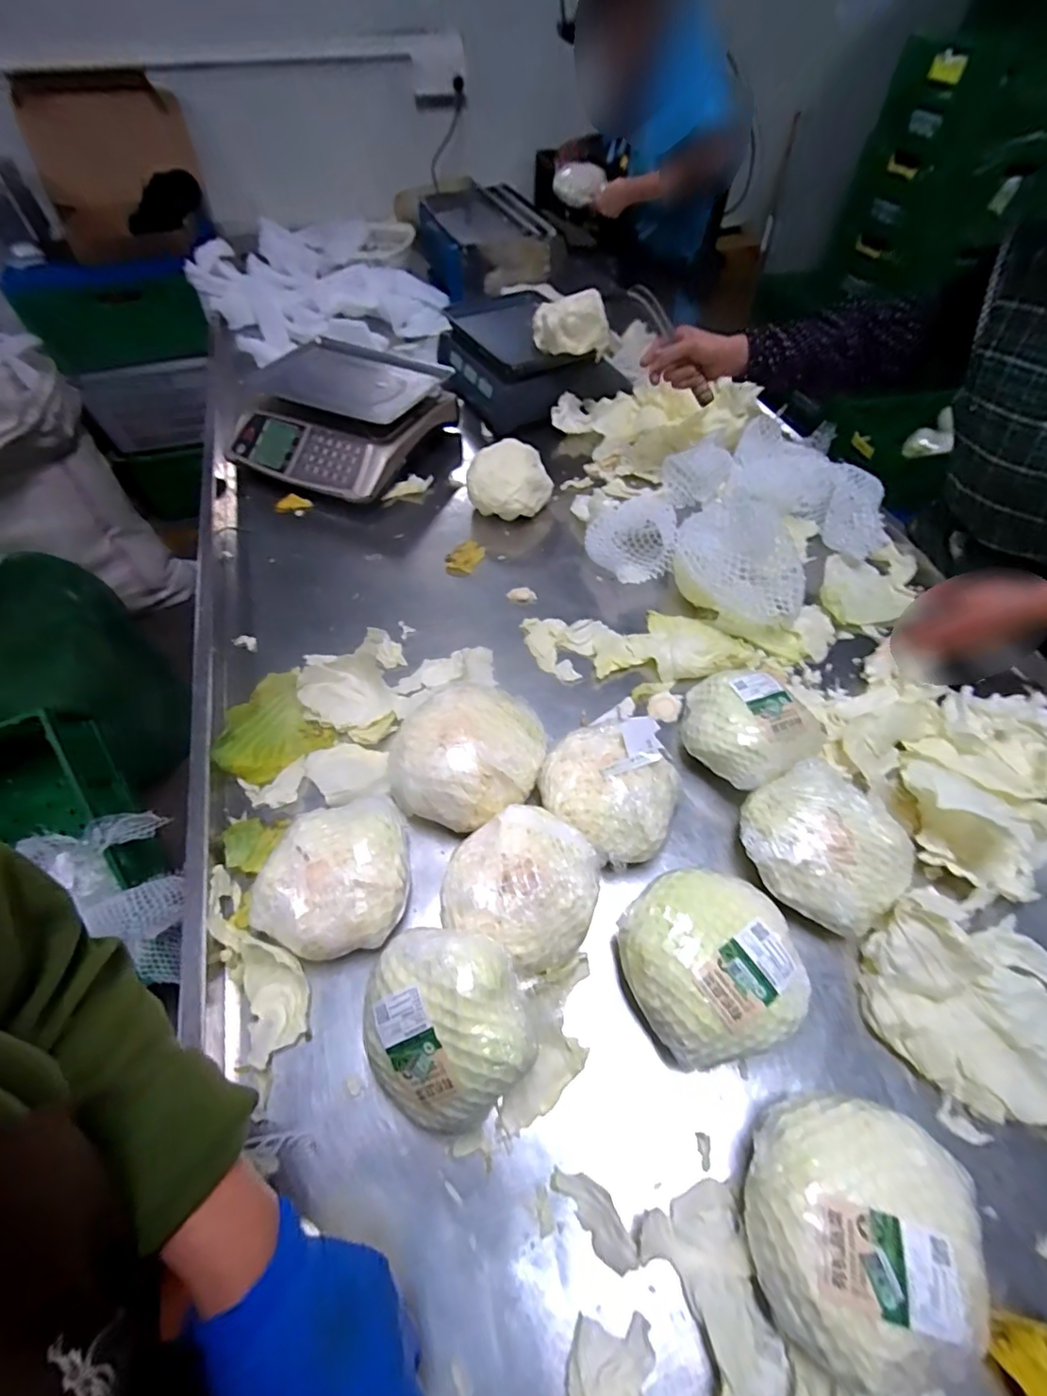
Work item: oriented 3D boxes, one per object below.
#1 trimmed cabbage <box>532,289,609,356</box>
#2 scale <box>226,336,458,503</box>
[{"bbox_3d":[0.095,-0.695,1.028,0.124,0.075,0.091,-22,57,-15],"label":"trimmed cabbage"},{"bbox_3d":[-0.362,-0.551,1.081,0.354,0.111,0.349,19,57,14],"label":"scale"}]

